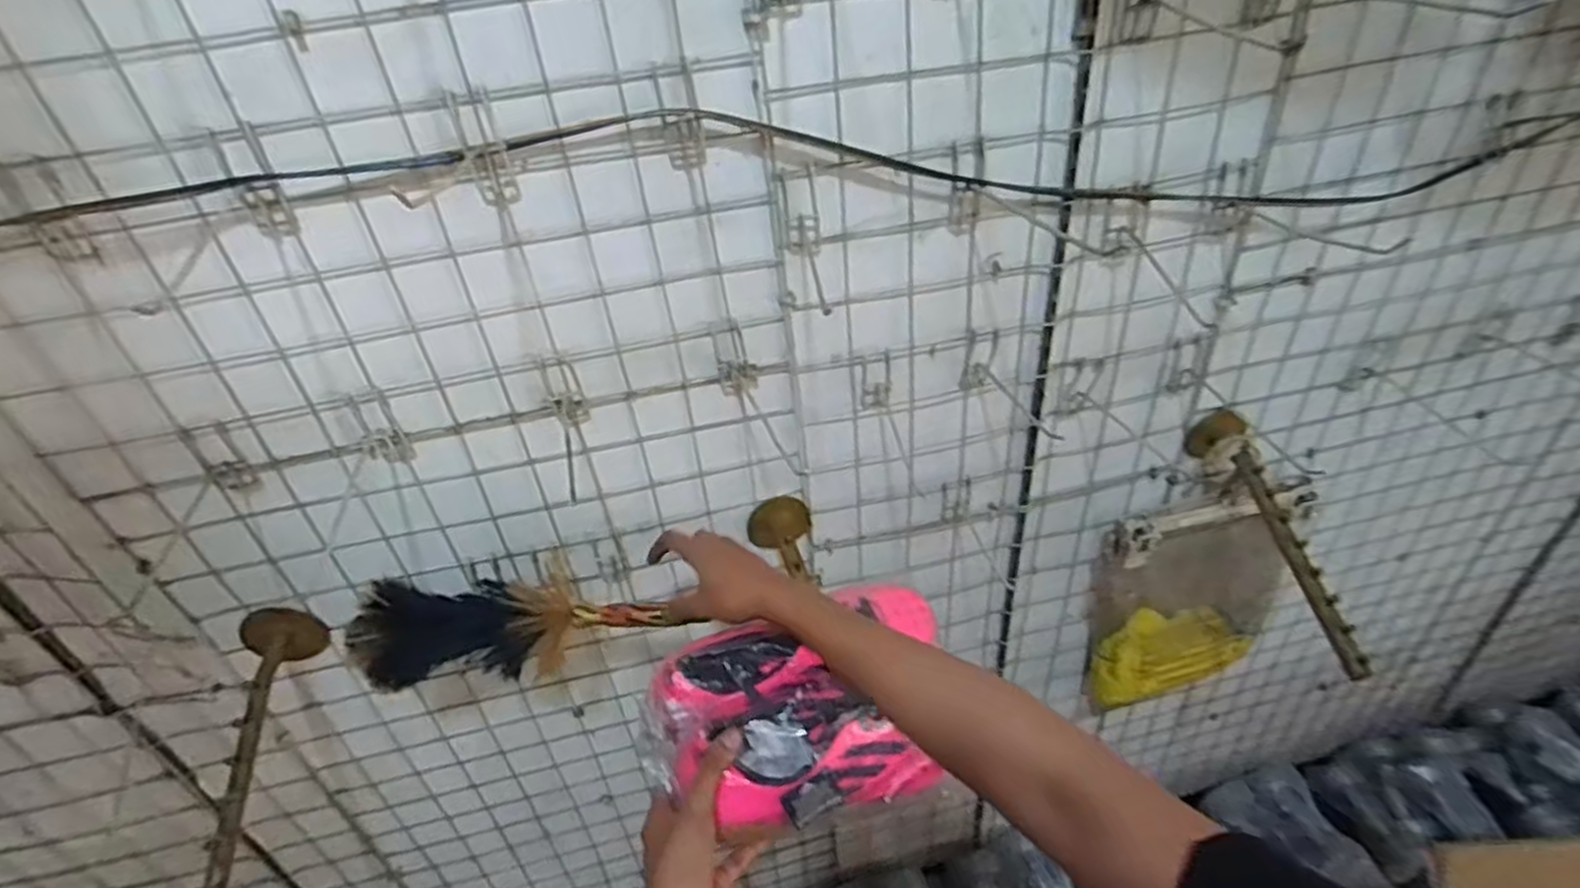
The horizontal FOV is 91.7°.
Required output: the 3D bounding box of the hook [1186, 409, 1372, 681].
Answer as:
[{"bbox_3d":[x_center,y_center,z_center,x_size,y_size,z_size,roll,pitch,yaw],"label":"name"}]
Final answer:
[{"bbox_3d":[0.490,0.089,0.761,0.059,0.059,0.288,-6,50,-1],"label":"hook"}]

